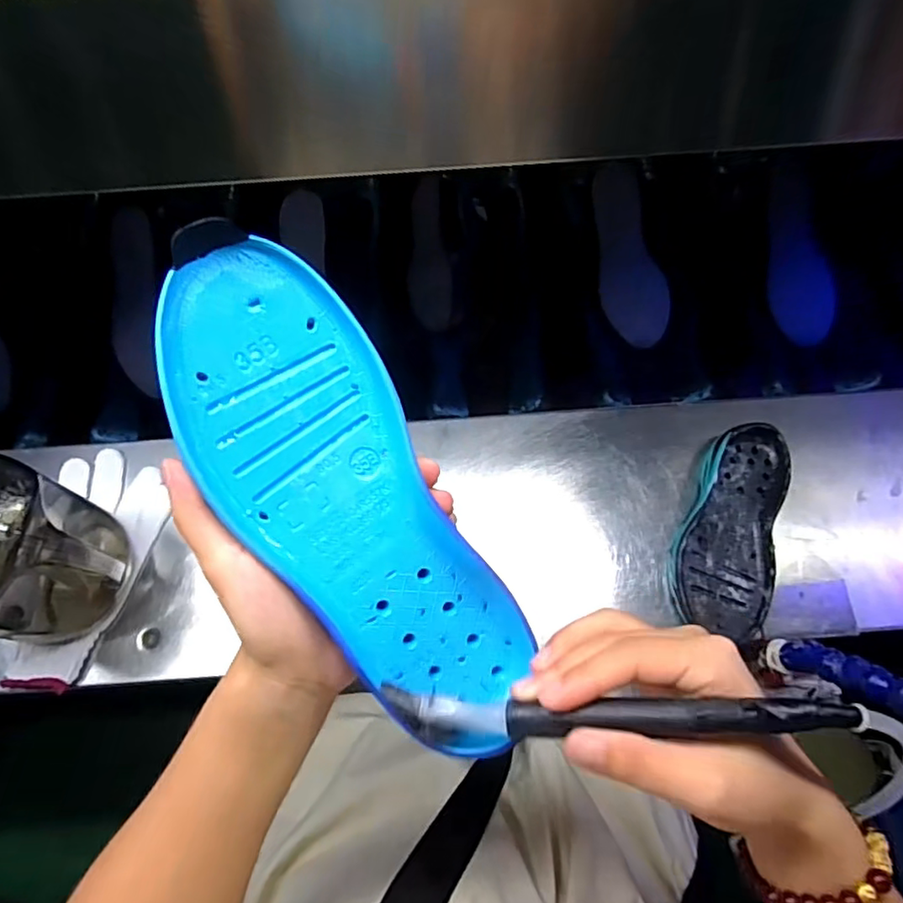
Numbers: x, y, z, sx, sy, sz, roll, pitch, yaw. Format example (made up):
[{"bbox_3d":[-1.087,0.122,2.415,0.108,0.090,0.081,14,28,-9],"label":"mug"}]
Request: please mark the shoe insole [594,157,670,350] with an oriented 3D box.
[{"bbox_3d":[0.207,-0.232,0.688,0.070,0.007,0.214,-11,88,7],"label":"shoe insole"}]

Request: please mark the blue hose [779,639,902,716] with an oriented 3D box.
[{"bbox_3d":[0.296,0.167,0.430,0.024,0.132,0.020,-30,93,-11],"label":"blue hose"}]

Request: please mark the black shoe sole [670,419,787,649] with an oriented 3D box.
[{"bbox_3d":[0.255,0.068,0.537,0.087,0.032,0.191,13,71,4],"label":"black shoe sole"}]

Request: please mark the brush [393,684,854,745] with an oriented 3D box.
[{"bbox_3d":[0.061,0.102,0.225,0.174,0.016,0.018,-5,70,13],"label":"brush"}]

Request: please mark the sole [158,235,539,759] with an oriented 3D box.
[{"bbox_3d":[-0.043,0.025,0.248,0.083,0.024,0.226,-34,100,-12],"label":"sole"}]

